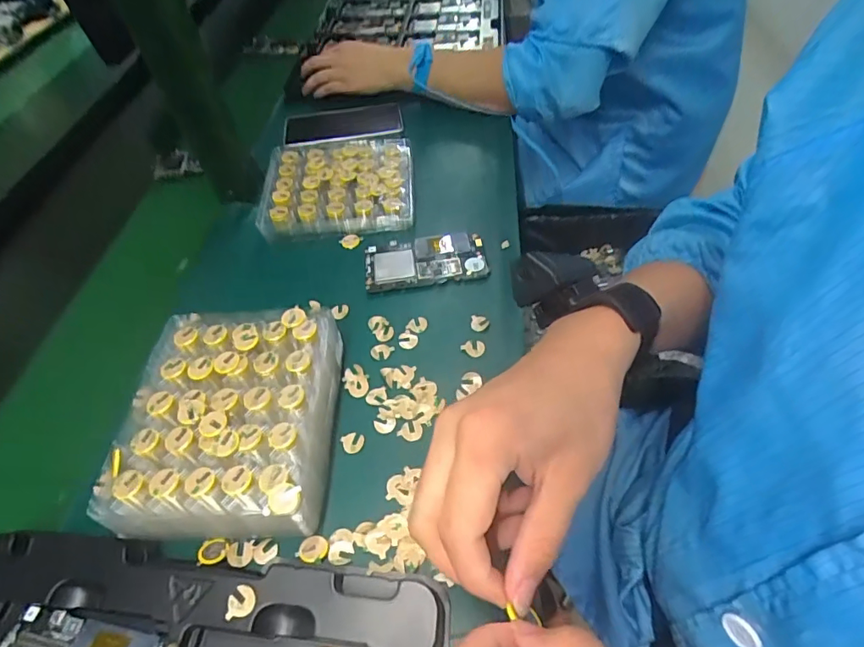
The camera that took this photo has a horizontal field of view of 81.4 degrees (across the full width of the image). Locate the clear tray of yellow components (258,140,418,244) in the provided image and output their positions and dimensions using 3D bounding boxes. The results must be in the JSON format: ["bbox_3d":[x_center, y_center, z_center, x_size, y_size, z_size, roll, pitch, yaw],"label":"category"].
[{"bbox_3d":[-0.109,-0.164,0.591,0.168,0.031,0.150,-5,49,1],"label":"clear tray of yellow components"}]

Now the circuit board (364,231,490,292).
[{"bbox_3d":[-0.007,-0.068,0.522,0.123,0.013,0.065,-7,49,0],"label":"circuit board"}]

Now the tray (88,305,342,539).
[{"bbox_3d":[-0.154,0.070,0.391,0.147,0.052,0.172,-3,50,3],"label":"tray"}]

